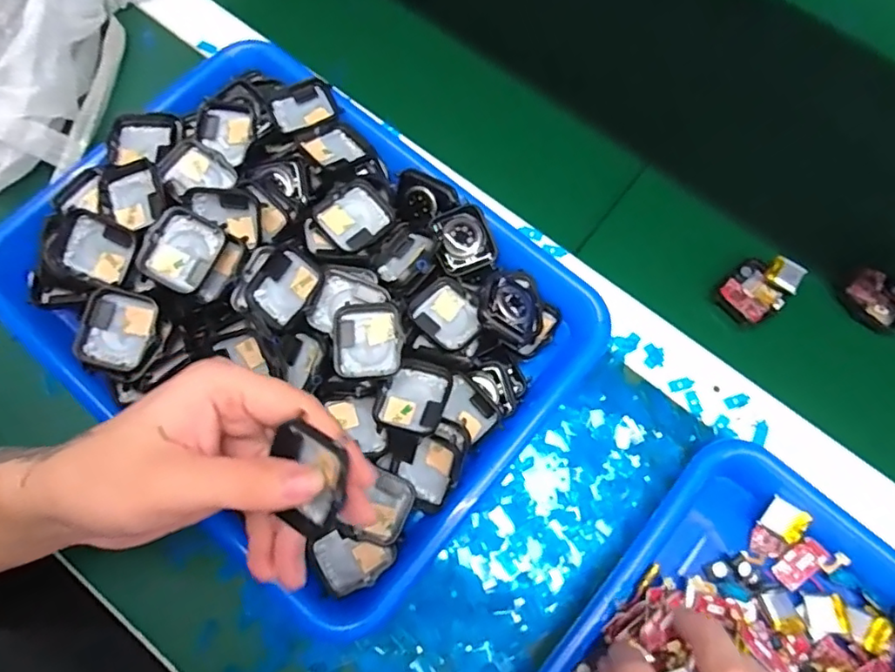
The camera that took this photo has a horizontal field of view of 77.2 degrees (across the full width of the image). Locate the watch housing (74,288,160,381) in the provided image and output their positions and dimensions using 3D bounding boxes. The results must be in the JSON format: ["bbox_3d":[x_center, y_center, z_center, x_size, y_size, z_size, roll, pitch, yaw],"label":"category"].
[{"bbox_3d":[-0.180,-0.001,0.310,0.042,0.012,0.046,2,73,0],"label":"watch housing"}]

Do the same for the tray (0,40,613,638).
[{"bbox_3d":[-0.093,-0.021,0.338,0.327,0.064,0.248,40,77,11],"label":"tray"}]

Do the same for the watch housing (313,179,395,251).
[{"bbox_3d":[-0.055,-0.072,0.344,0.042,0.017,0.036,-41,77,-12],"label":"watch housing"}]

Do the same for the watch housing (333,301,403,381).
[{"bbox_3d":[-0.044,0.004,0.318,0.037,0.017,0.043,-3,73,-1],"label":"watch housing"}]

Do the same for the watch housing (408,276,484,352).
[{"bbox_3d":[0.001,-0.013,0.337,0.042,0.012,0.034,43,77,12],"label":"watch housing"}]

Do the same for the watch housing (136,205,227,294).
[{"bbox_3d":[-0.148,-0.047,0.315,0.035,0.018,0.043,26,74,7],"label":"watch housing"}]

